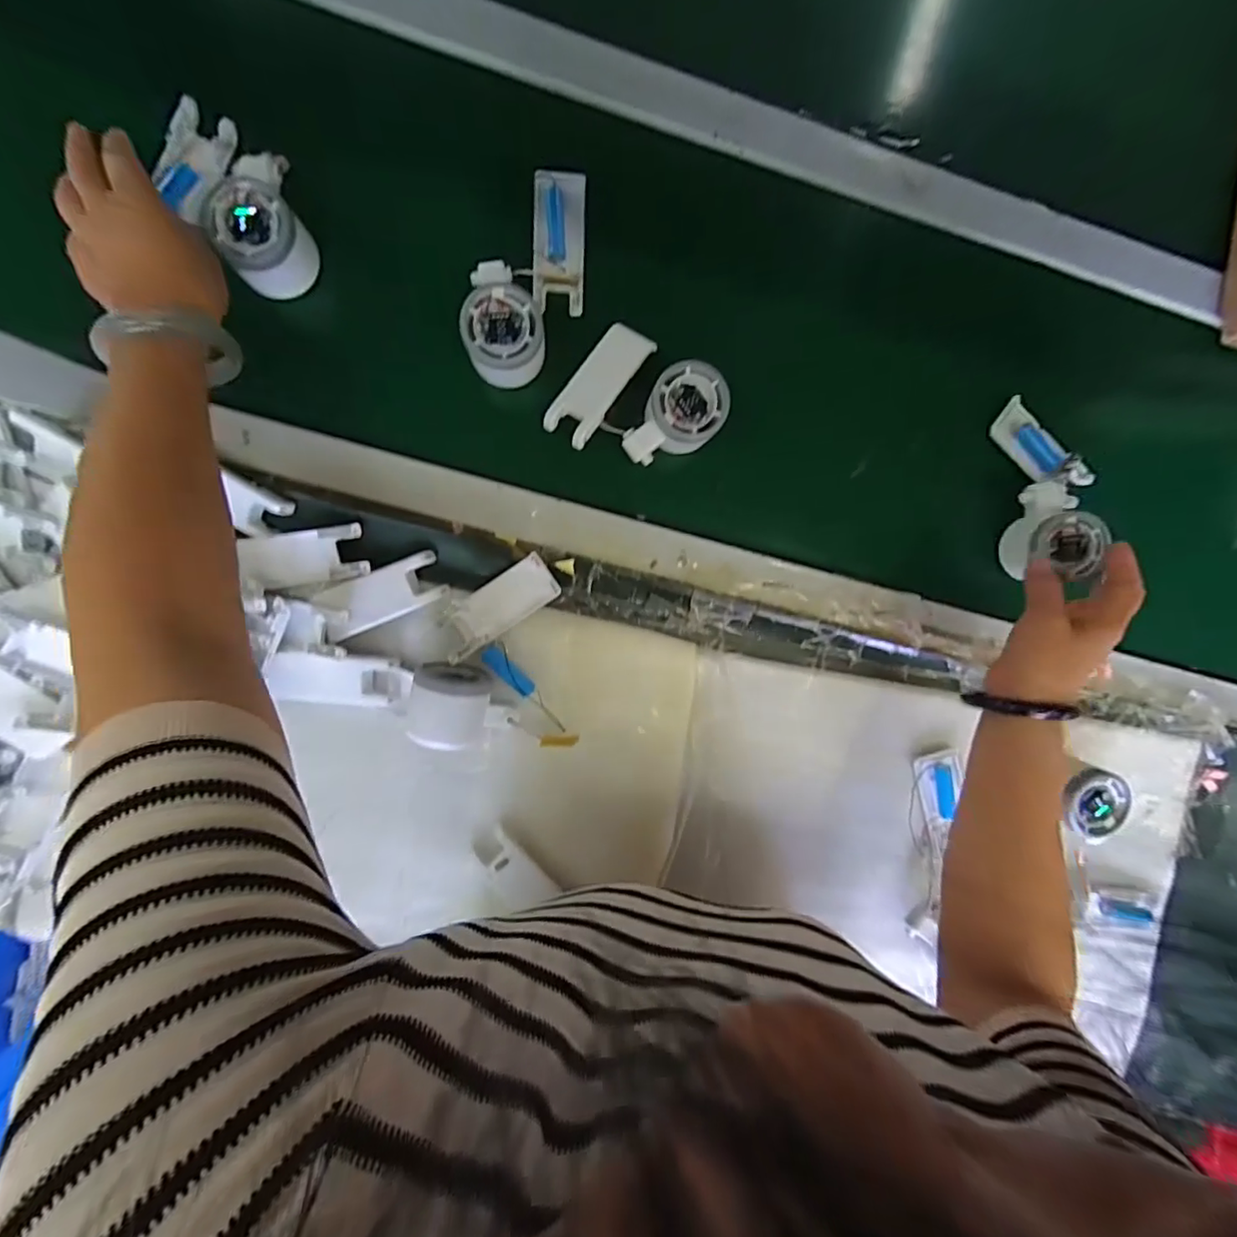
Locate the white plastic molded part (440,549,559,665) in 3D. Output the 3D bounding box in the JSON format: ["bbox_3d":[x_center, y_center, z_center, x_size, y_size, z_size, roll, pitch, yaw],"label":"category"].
[{"bbox_3d":[-0.098,-0.010,0.449,0.102,0.019,0.041,-34,96,-2],"label":"white plastic molded part"}]

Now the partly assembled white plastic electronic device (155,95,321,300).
[{"bbox_3d":[-0.279,-0.311,0.406,0.075,0.054,0.136,-35,86,-2],"label":"partly assembled white plastic electronic device"}]

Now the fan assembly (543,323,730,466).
[{"bbox_3d":[0.016,-0.166,0.436,0.113,0.046,0.099,35,91,-6],"label":"fan assembly"}]

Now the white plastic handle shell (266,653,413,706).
[{"bbox_3d":[-0.219,0.048,0.440,0.101,0.018,0.035,9,93,-20],"label":"white plastic handle shell"}]

